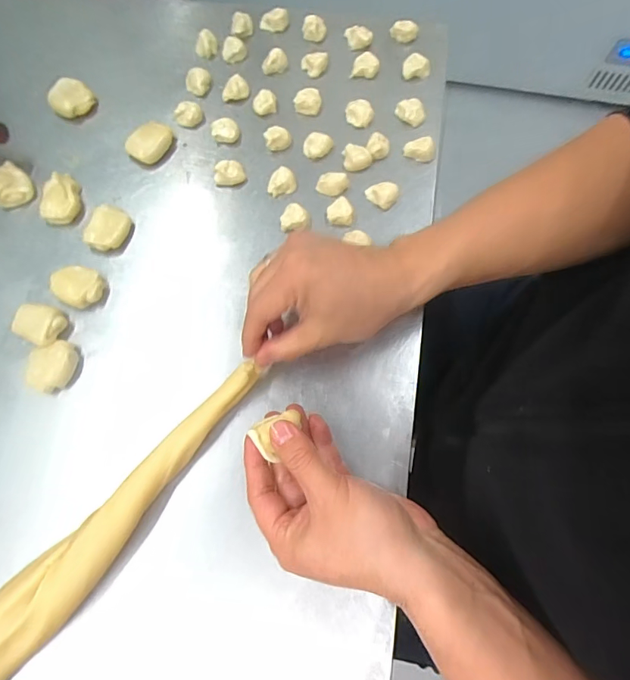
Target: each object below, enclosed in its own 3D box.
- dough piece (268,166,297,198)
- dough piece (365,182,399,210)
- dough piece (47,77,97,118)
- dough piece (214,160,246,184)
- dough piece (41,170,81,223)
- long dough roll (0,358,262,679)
[{"bbox_3d":[-0.033,-0.156,0.432,0.028,0.011,0.023,-14,74,-3],"label":"dough piece"},{"bbox_3d":[0.066,-0.143,0.424,0.029,0.011,0.024,34,77,10],"label":"dough piece"},{"bbox_3d":[-0.257,-0.255,0.462,0.042,0.017,0.037,-39,77,-10],"label":"dough piece"},{"bbox_3d":[-0.085,-0.167,0.434,0.031,0.016,0.020,-14,74,-3],"label":"dough piece"},{"bbox_3d":[-0.246,-0.141,0.431,0.035,0.014,0.053,6,74,3],"label":"dough piece"},{"bbox_3d":[-0.150,0.131,0.329,0.044,0.024,0.296,39,75,11],"label":"long dough roll"}]

